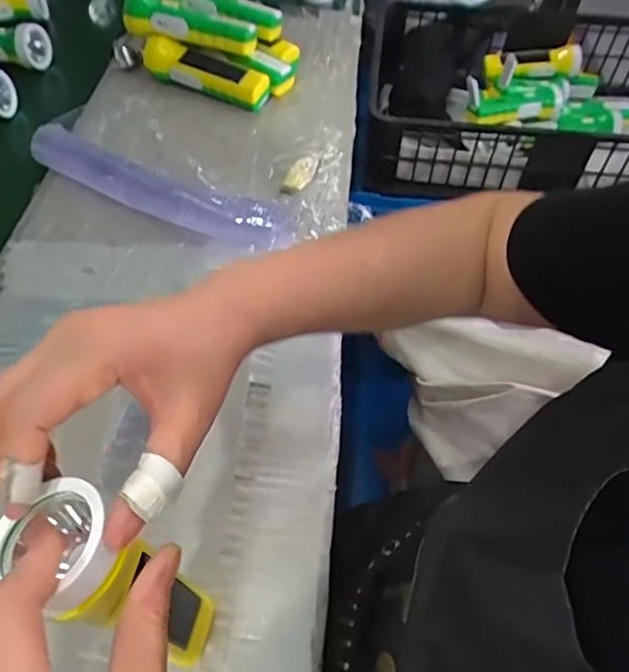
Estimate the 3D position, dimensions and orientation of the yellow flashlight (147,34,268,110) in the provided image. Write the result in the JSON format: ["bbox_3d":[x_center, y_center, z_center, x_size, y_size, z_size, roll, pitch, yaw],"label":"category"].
[{"bbox_3d":[-0.137,-0.328,0.685,0.164,0.045,0.039,19,57,12],"label":"yellow flashlight"}]

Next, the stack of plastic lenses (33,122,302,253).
[{"bbox_3d":[-0.160,-0.148,0.561,0.315,0.041,0.046,26,58,17],"label":"stack of plastic lenses"}]

